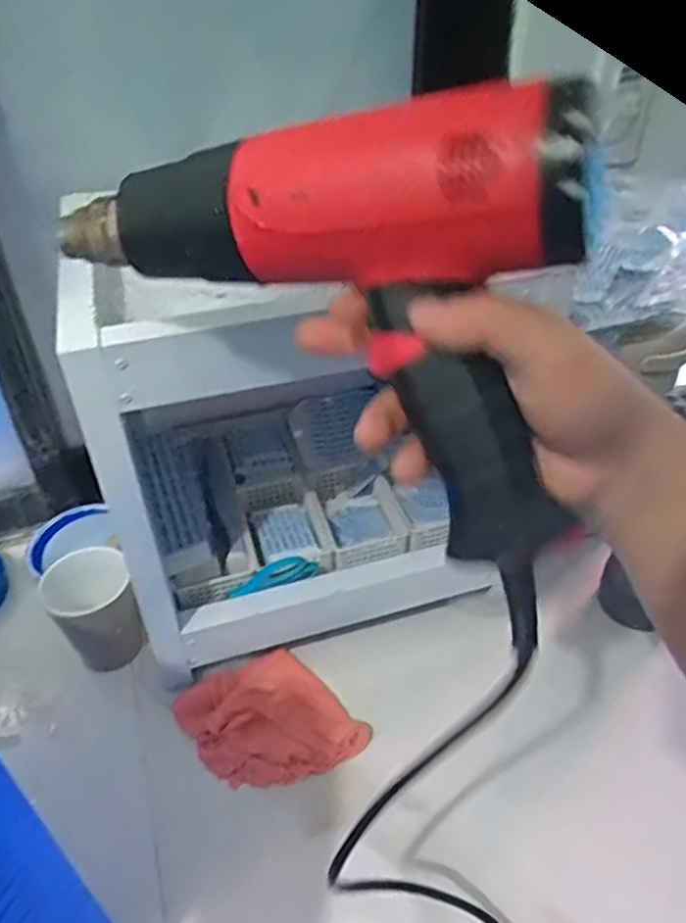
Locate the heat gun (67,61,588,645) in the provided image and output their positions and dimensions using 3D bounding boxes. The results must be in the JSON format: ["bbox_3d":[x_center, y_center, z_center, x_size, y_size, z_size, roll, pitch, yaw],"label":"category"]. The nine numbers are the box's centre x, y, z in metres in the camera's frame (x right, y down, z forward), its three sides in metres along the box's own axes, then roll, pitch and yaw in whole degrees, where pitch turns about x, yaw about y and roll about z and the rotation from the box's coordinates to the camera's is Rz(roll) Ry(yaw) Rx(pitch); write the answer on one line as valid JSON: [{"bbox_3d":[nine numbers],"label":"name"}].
[{"bbox_3d":[-0.005,-0.077,0.316,0.259,0.173,0.066,26,47,27],"label":"heat gun"}]

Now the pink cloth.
[{"bbox_3d":[-0.064,0.224,0.610,0.139,0.028,0.113,-17,43,-19],"label":"pink cloth"}]

